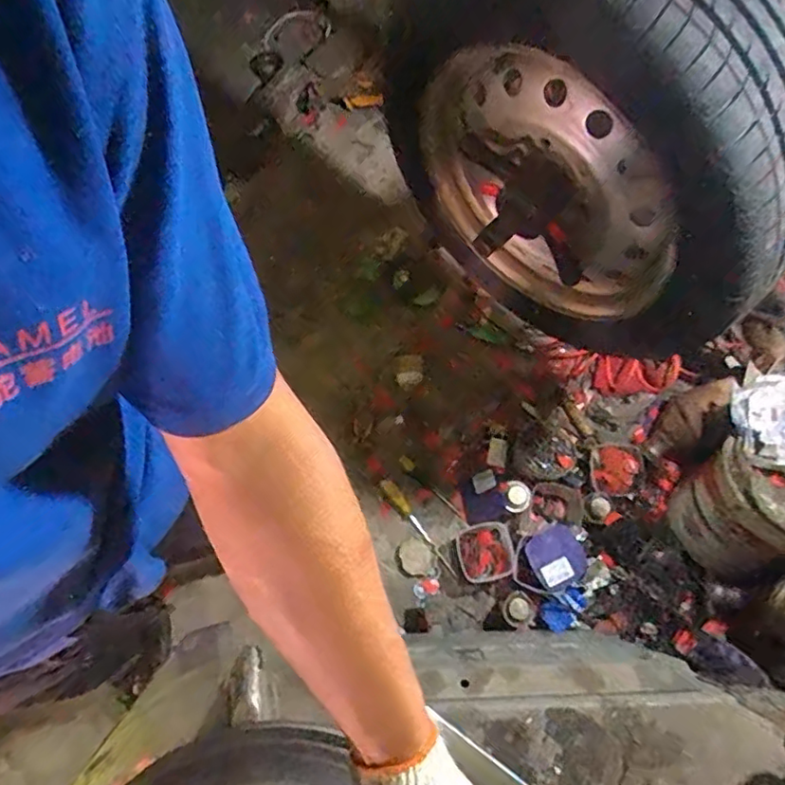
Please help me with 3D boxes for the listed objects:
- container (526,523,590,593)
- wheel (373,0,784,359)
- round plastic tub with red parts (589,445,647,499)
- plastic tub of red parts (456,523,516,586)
[{"bbox_3d":[0.358,0.367,1.288,0.119,0.040,0.114,-24,54,-10],"label":"container"},{"bbox_3d":[0.247,-0.337,0.831,0.204,0.562,0.583,-43,78,-12],"label":"wheel"},{"bbox_3d":[0.515,0.179,1.356,0.137,0.051,0.125,-5,73,-2],"label":"round plastic tub with red parts"},{"bbox_3d":[0.205,0.356,1.303,0.121,0.050,0.126,-14,74,-5],"label":"plastic tub of red parts"}]

